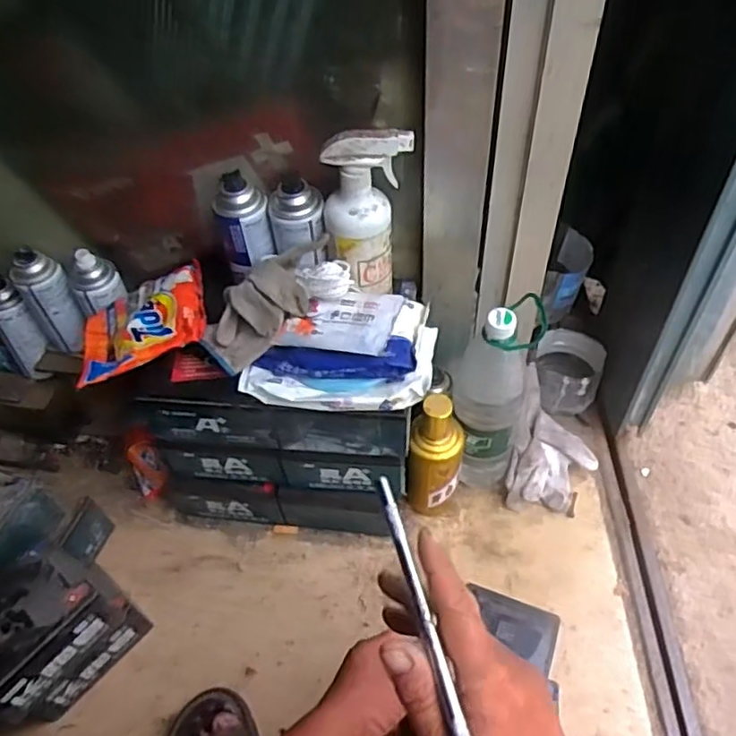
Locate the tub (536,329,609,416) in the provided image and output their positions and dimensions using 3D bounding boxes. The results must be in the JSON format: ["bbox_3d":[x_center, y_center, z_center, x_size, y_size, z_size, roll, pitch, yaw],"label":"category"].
[{"bbox_3d":[0.306,0.009,0.985,0.098,0.083,0.113,11,53,3],"label":"tub"}]

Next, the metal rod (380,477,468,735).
[{"bbox_3d":[0.032,0.138,0.347,0.007,0.008,0.171,-10,52,-10],"label":"metal rod"}]

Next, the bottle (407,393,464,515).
[{"bbox_3d":[0.087,0.129,0.833,0.077,0.213,0.066,16,53,7],"label":"bottle"}]

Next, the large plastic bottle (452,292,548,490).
[{"bbox_3d":[0.160,0.046,0.821,0.103,0.313,0.093,16,53,7],"label":"large plastic bottle"}]

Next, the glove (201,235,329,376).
[{"bbox_3d":[-0.107,-0.072,0.678,0.068,0.039,0.165,40,93,23],"label":"glove"}]

